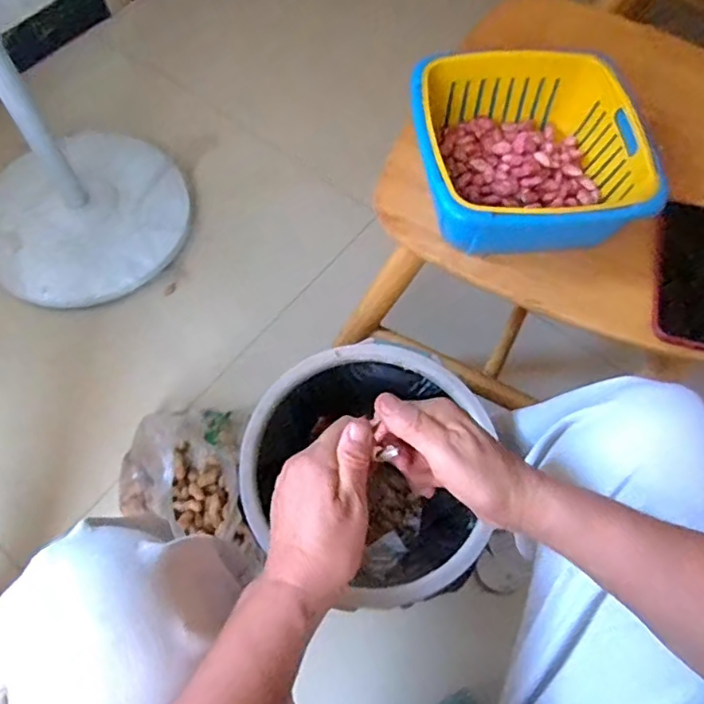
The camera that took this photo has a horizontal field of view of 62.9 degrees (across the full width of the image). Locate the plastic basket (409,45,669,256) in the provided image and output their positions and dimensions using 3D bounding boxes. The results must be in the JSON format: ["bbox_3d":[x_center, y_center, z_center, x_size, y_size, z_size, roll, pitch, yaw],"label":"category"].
[{"bbox_3d":[0.156,-0.182,0.530,0.196,0.071,0.194,-3,64,-5],"label":"plastic basket"}]

